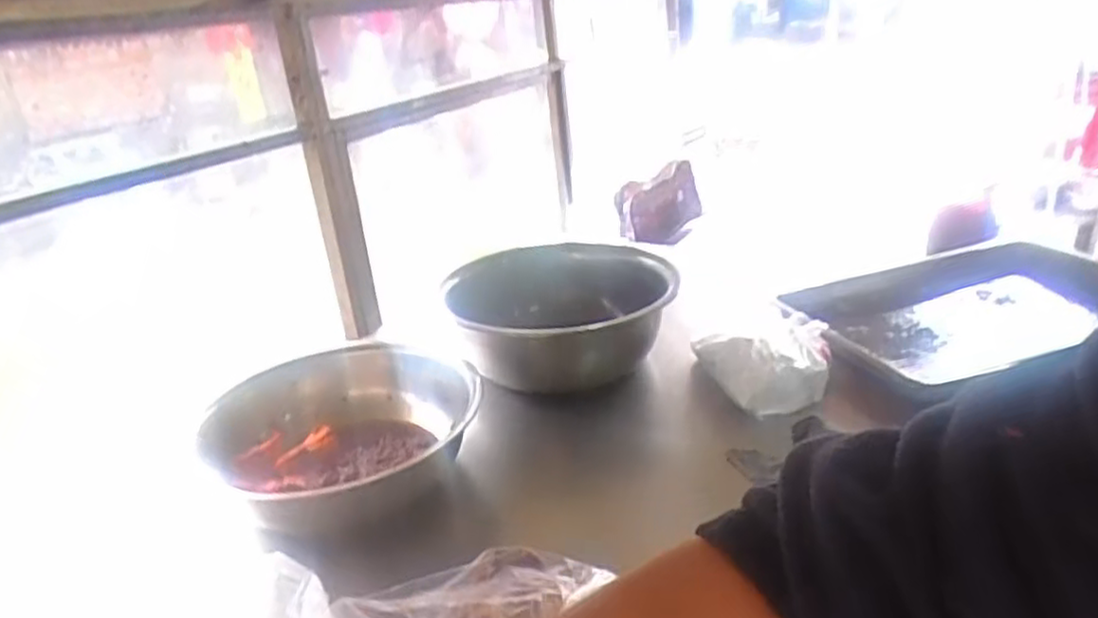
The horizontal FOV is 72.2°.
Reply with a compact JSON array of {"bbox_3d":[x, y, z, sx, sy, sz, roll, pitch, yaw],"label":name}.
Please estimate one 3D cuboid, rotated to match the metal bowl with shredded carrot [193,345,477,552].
[{"bbox_3d":[-0.255,0.174,1.032,0.344,0.141,0.344,-5,24,2],"label":"metal bowl with shredded carrot"}]

